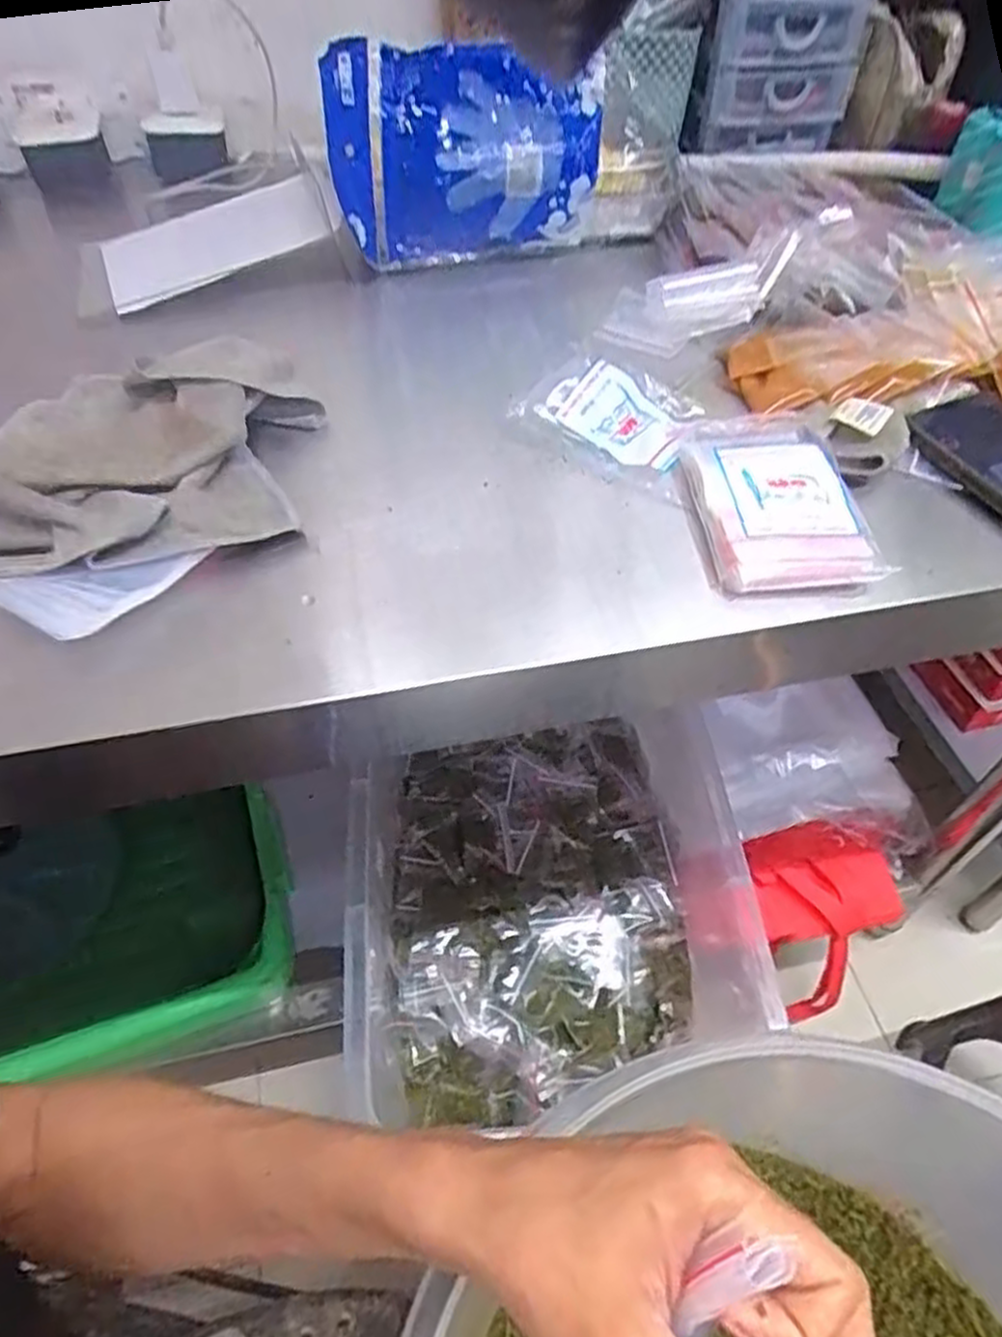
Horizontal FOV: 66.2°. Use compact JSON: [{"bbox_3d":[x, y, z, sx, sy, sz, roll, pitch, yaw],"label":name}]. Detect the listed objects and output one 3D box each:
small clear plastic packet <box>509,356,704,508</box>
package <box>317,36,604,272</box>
[{"bbox_3d":[0.080,-0.160,0.479,0.116,0.035,0.093,28,55,22],"label":"small clear plastic packet"},{"bbox_3d":[-0.025,-0.378,0.571,0.200,0.139,0.047,-13,46,-10],"label":"package"}]

